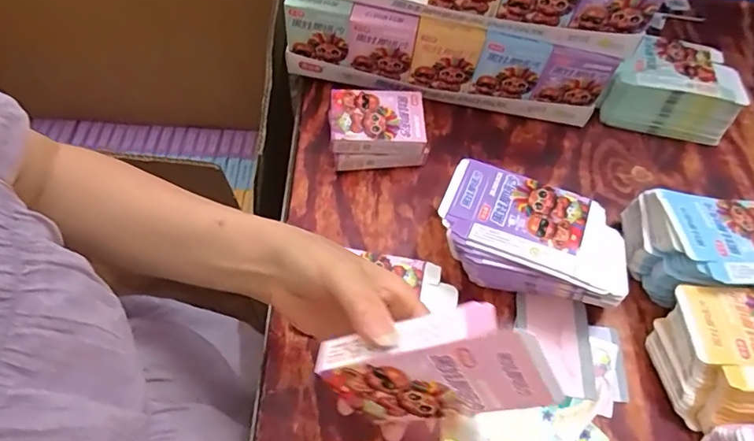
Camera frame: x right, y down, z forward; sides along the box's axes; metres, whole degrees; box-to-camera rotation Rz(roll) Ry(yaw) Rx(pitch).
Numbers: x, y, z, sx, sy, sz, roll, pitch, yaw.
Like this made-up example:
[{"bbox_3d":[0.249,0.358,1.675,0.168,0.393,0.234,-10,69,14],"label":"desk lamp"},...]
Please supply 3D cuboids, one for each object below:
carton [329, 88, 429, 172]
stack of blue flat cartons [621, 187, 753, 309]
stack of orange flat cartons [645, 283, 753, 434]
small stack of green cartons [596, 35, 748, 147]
[{"bbox_3d":[0.000,-0.091,0.524,0.093,0.049,0.067,-2,59,-5],"label":"carton"},{"bbox_3d":[0.308,0.027,0.462,0.162,0.066,0.093,7,58,0],"label":"stack of blue flat cartons"},{"bbox_3d":[0.309,0.113,0.416,0.154,0.058,0.110,3,58,-3],"label":"stack of orange flat cartons"},{"bbox_3d":[0.324,-0.150,0.577,0.140,0.059,0.098,12,58,3],"label":"small stack of green cartons"}]

